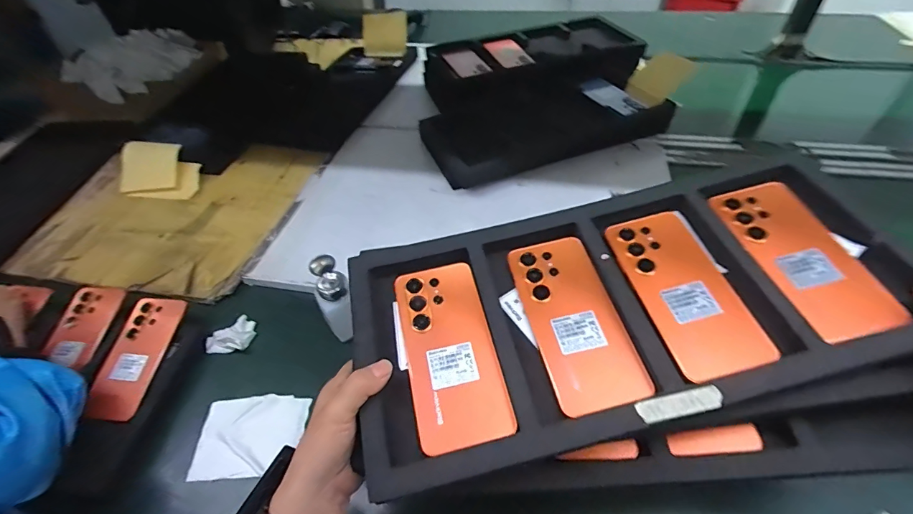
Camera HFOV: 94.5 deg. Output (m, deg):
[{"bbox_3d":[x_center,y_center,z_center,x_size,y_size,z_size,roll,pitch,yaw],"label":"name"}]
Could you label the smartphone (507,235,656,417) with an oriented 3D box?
[{"bbox_3d":[0.104,0.053,0.382,0.076,0.008,0.168,-14,54,-2],"label":"smartphone"}]

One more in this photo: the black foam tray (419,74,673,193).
[{"bbox_3d":[0.183,-0.273,0.872,0.474,0.071,0.194,-20,49,-14],"label":"black foam tray"}]

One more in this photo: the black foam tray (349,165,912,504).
[{"bbox_3d":[0.141,0.038,0.375,0.457,0.040,0.216,-13,47,-2],"label":"black foam tray"}]

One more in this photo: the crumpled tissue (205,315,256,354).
[{"bbox_3d":[-0.322,0.117,0.607,0.067,0.015,0.044,-37,55,-26],"label":"crumpled tissue"}]

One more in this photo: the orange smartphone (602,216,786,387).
[{"bbox_3d":[0.207,0.027,0.381,0.084,0.014,0.168,-15,54,-3],"label":"orange smartphone"}]

